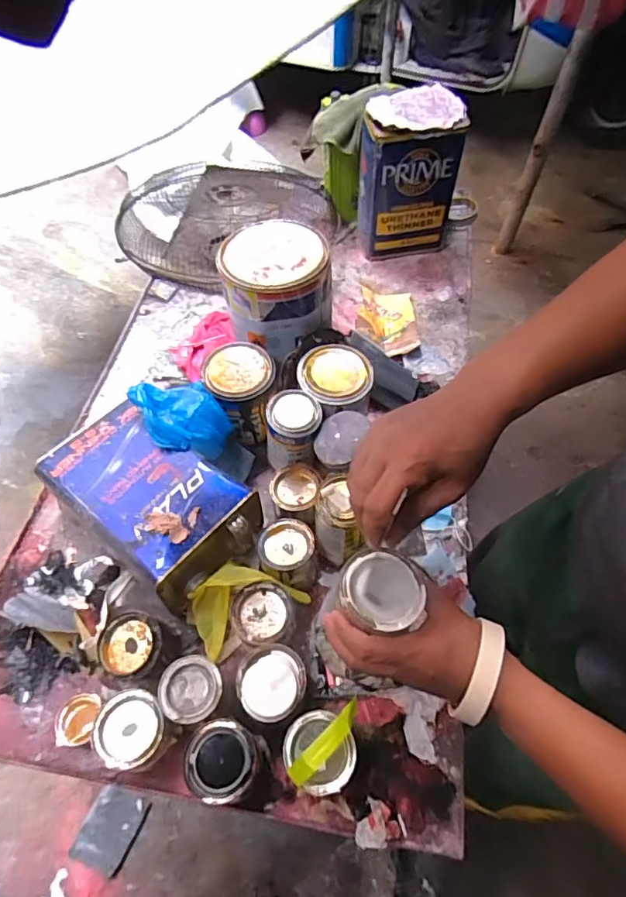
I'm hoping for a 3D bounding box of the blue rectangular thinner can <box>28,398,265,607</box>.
[{"bbox_3d":[-0.206,0.061,0.681,0.265,0.107,0.170,37,64,18],"label":"blue rectangular thinner can"}]

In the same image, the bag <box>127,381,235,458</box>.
[{"bbox_3d":[-0.171,-0.039,0.674,0.123,0.058,0.087,-3,59,-5],"label":"bag"}]

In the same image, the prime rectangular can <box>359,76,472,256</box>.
[{"bbox_3d":[0.169,-0.502,0.979,0.170,0.258,0.128,-12,60,-11],"label":"prime rectangular can"}]

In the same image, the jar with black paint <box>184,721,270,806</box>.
[{"bbox_3d":[-0.088,0.327,0.543,0.078,0.087,0.070,14,59,5],"label":"jar with black paint"}]

